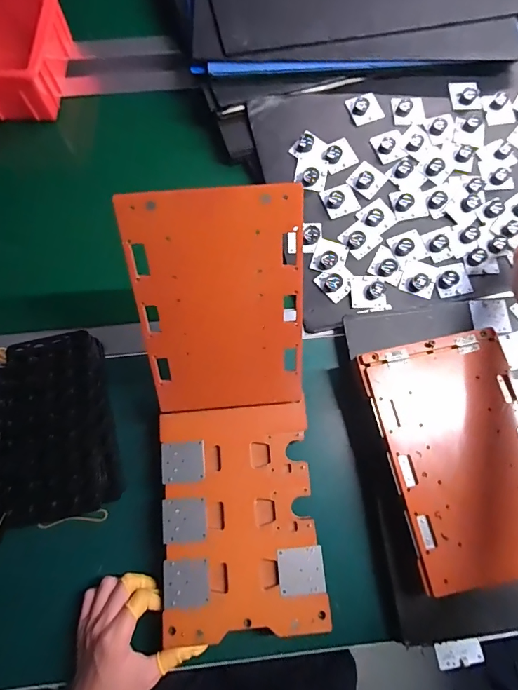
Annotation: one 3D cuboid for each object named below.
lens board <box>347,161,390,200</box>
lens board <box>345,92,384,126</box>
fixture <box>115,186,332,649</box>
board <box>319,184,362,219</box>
[{"bbox_3d":[0.160,-0.246,0.576,0.044,0.011,0.049,38,77,10],"label":"lens board"},{"bbox_3d":[0.163,-0.361,0.601,0.050,0.019,0.039,-24,75,-7],"label":"lens board"},{"bbox_3d":[-0.024,0.069,0.404,0.166,0.101,0.418,-4,100,-2],"label":"fixture"},{"bbox_3d":[0.119,-0.210,0.569,0.048,0.013,0.045,-22,75,-7],"label":"board"}]

